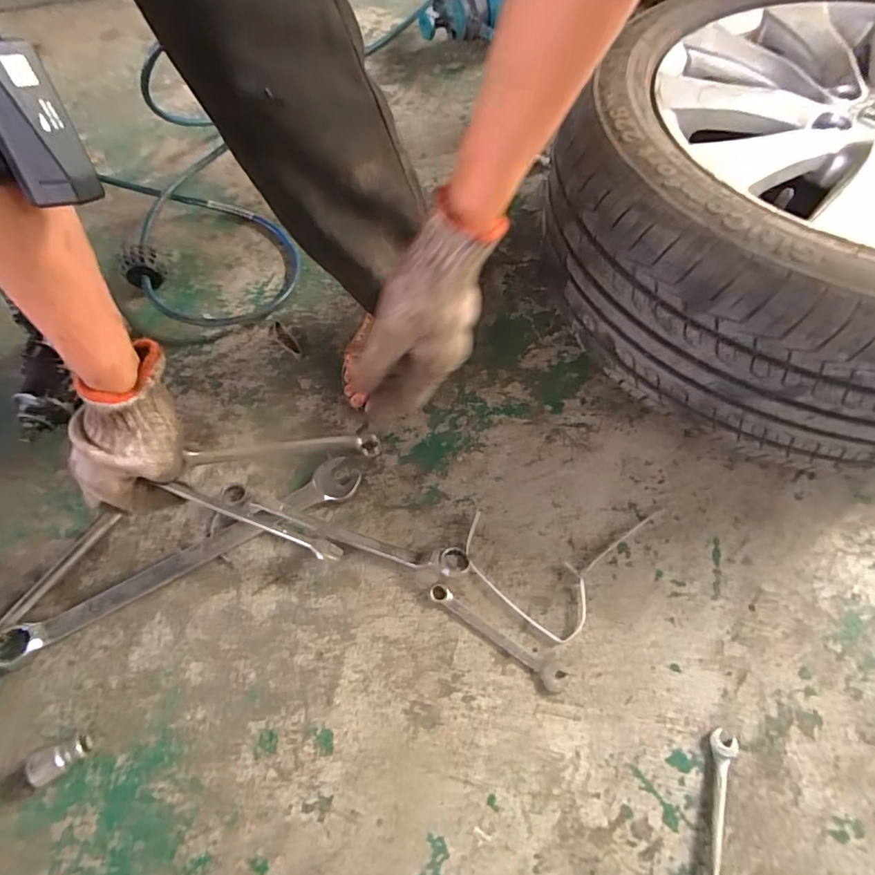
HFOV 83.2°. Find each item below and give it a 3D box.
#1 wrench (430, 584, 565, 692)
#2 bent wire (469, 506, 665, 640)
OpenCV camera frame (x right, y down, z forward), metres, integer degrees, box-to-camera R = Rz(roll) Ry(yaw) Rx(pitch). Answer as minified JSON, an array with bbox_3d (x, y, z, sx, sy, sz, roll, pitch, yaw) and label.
[{"bbox_3d":[0.055,0.188,0.472,0.147,0.009,0.020,31,66,19],"label":"wrench"},{"bbox_3d":[0.124,0.099,0.521,0.148,0.008,0.182,36,67,21],"label":"bent wire"}]

